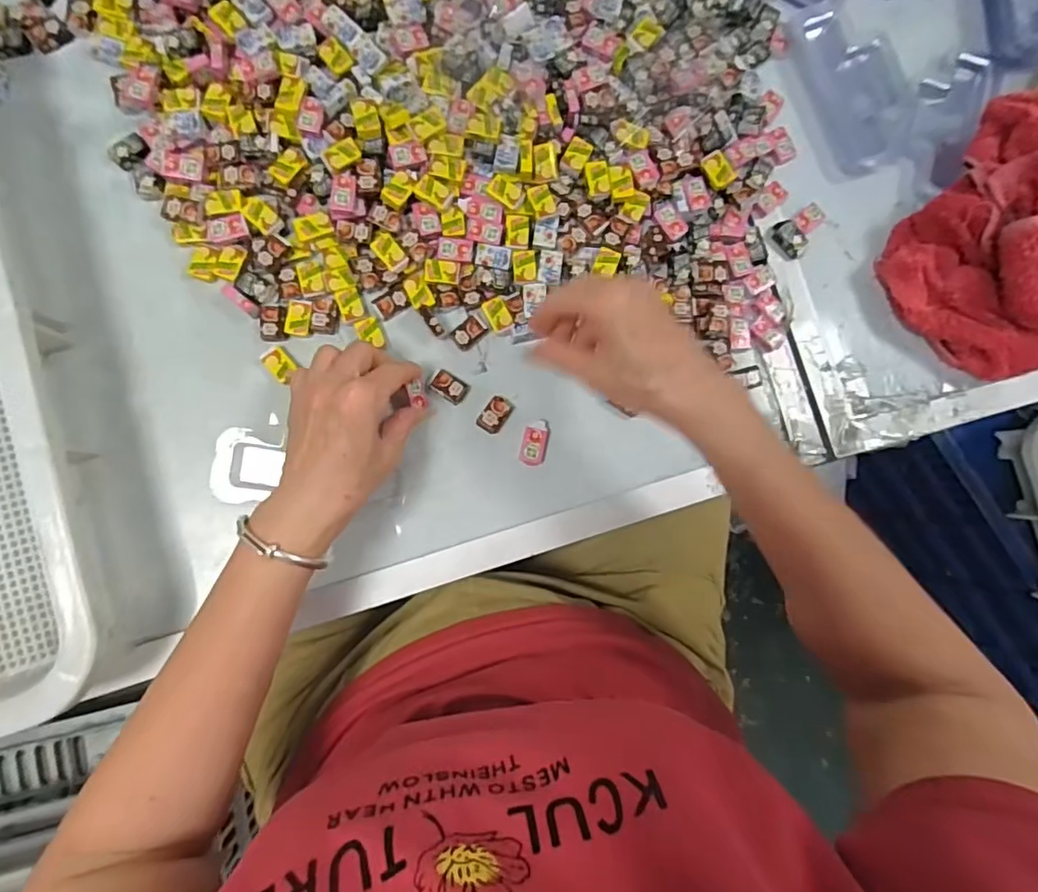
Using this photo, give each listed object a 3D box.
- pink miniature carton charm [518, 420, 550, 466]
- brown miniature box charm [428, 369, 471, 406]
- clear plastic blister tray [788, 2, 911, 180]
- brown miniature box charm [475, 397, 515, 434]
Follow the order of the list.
[{"bbox_3d":[0.012,-0.002,0.429,0.019,0.009,0.034,13,85,-2],"label":"pink miniature carton charm"},{"bbox_3d":[-0.052,-0.044,0.427,0.028,0.008,0.019,32,85,0],"label":"brown miniature box charm"},{"bbox_3d":[0.276,-0.296,0.465,0.079,0.018,0.137,-18,87,-4],"label":"clear plastic blister tray"},{"bbox_3d":[-0.017,-0.024,0.428,0.019,0.010,0.029,35,85,0],"label":"brown miniature box charm"}]

